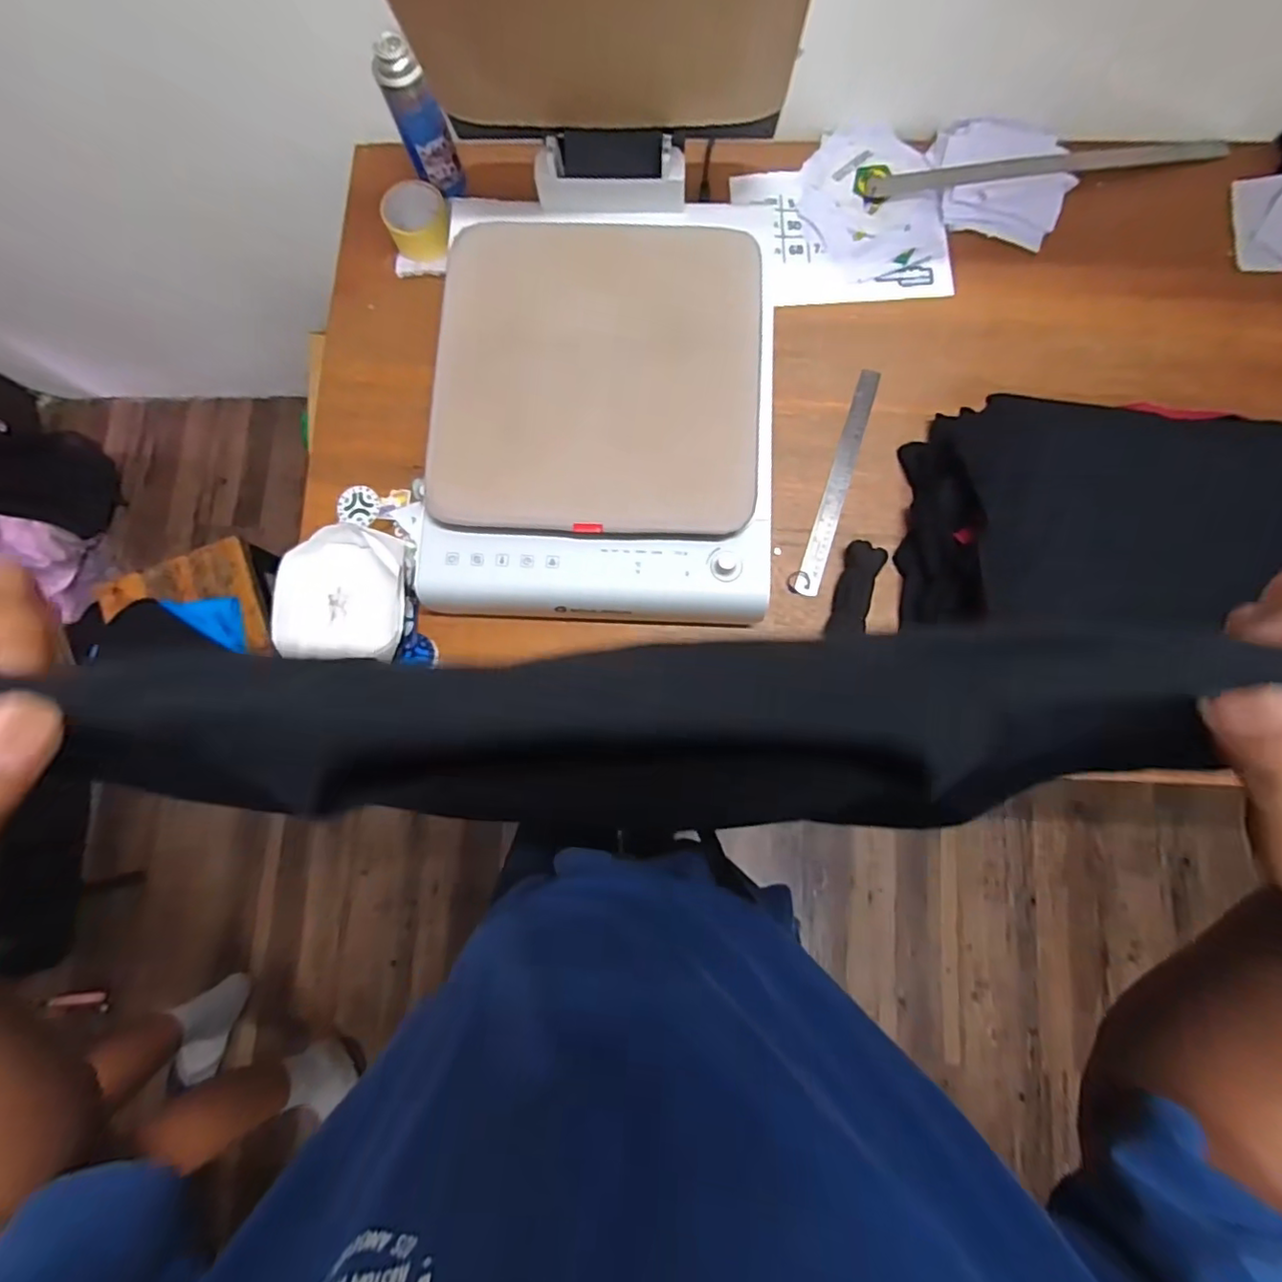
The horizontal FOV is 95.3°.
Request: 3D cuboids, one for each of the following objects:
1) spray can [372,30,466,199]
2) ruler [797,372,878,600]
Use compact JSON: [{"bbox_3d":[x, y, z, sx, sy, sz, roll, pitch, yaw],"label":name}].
[{"bbox_3d":[-0.288,-0.675,0.768,0.061,0.166,0.063,0,83,1],"label":"spray can"},{"bbox_3d":[0.261,-0.209,0.771,0.029,0.010,0.313,17,84,7],"label":"ruler"}]

